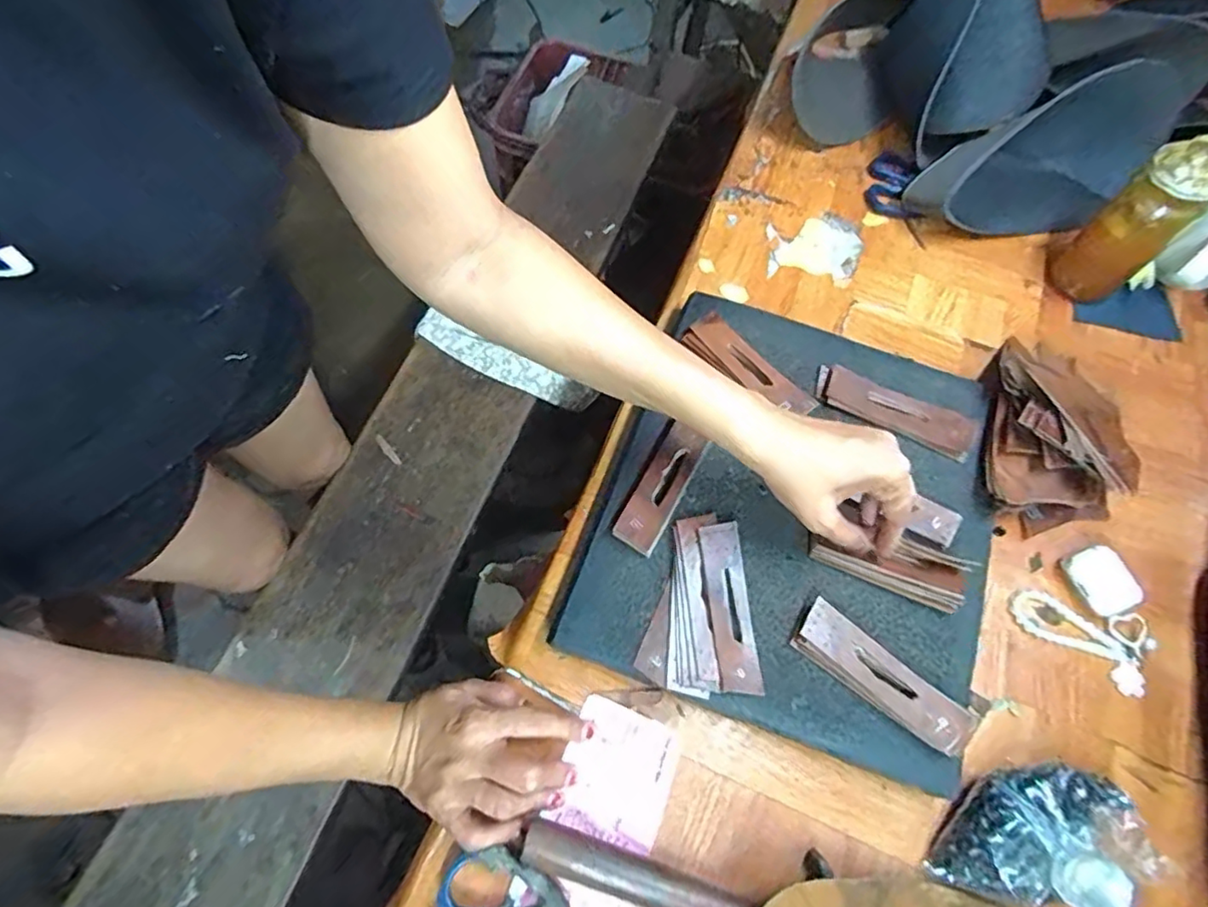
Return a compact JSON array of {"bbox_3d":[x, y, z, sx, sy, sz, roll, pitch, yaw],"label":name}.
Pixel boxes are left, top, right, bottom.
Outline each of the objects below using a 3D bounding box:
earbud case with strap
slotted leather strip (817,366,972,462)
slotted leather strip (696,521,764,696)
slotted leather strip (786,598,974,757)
[{"bbox_3d":[0.384,0.132,0.460,0.087,0.026,0.098,-29,70,-15],"label":"earbud case with strap"},{"bbox_3d":[0.244,-0.036,0.507,0.129,0.006,0.036,25,75,9],"label":"slotted leather strip"},{"bbox_3d":[0.091,0.109,0.432,0.034,0.006,0.119,-3,67,-8],"label":"slotted leather strip"},{"bbox_3d":[0.193,0.156,0.413,0.124,0.014,0.036,38,69,14],"label":"slotted leather strip"}]

